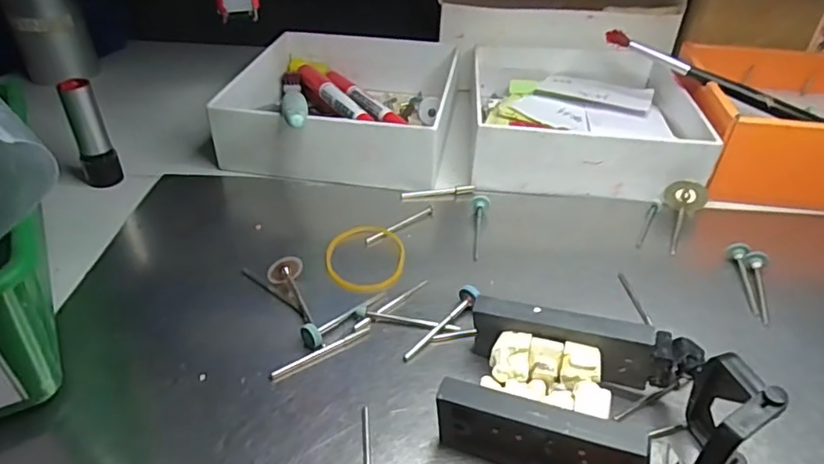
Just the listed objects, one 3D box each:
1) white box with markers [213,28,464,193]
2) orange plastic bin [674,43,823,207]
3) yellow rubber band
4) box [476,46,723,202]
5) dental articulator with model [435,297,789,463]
[{"bbox_3d":[-0.038,-0.089,0.367,0.138,0.039,0.147,7,38,6],"label":"white box with markers"},{"bbox_3d":[0.233,-0.073,0.349,0.125,0.045,0.130,5,38,3],"label":"orange plastic bin"},{"bbox_3d":[-0.023,0.012,0.272,0.038,0.004,0.045,0,38,-3],"label":"yellow rubber band"},{"bbox_3d":[0.107,-0.082,0.363,0.138,0.037,0.152,4,38,3],"label":"box"},{"bbox_3d":[0.060,0.055,0.186,0.092,0.044,0.057,16,40,18],"label":"dental articulator with model"}]

